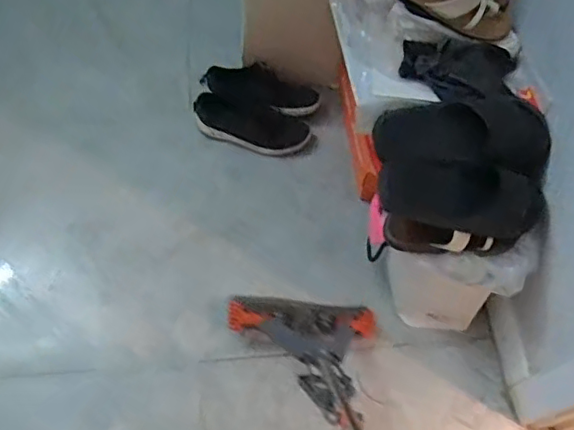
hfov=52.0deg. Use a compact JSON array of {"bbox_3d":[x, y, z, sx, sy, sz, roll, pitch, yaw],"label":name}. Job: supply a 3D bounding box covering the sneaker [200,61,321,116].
[{"bbox_3d":[-0.058,-0.282,1.339,0.260,0.074,0.087,12,61,1],"label":"sneaker"}]

